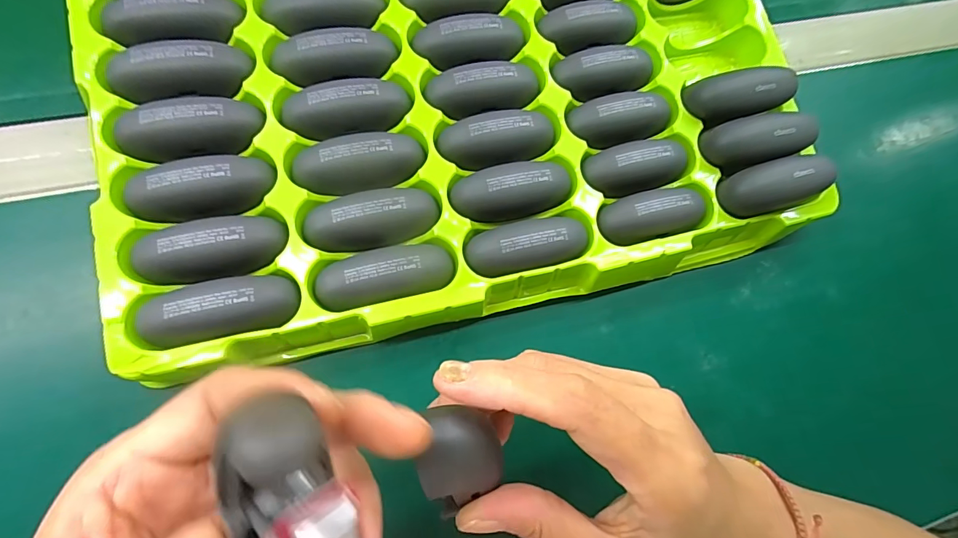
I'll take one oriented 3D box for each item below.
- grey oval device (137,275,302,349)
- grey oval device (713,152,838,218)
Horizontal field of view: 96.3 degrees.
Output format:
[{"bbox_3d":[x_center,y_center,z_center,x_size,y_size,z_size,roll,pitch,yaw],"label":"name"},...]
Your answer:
[{"bbox_3d":[-0.115,0.018,0.191,0.063,0.018,0.025,-11,82,-10],"label":"grey oval device"},{"bbox_3d":[0.168,-0.047,0.239,0.062,0.021,0.026,-12,90,7],"label":"grey oval device"}]

